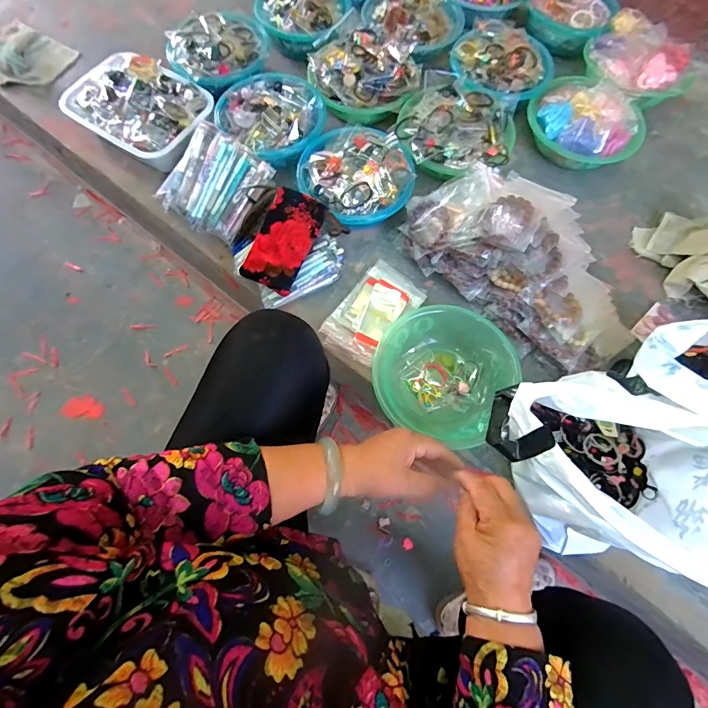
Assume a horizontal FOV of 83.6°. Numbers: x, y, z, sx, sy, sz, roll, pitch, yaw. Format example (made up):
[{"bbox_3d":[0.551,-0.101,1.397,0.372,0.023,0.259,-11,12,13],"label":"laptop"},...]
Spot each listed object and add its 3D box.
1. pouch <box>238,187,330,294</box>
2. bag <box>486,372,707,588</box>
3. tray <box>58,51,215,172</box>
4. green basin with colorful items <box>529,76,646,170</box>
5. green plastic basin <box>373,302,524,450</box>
[{"bbox_3d":[-0.123,-0.199,0.697,0.091,0.022,0.173,25,85,-4],"label":"pouch"},{"bbox_3d":[0.368,0.136,0.574,0.265,0.204,0.288,-33,75,-12],"label":"bag"},{"bbox_3d":[-0.449,-0.514,0.846,0.287,0.077,0.202,30,73,8],"label":"tray"},{"bbox_3d":[0.486,-0.491,0.846,0.202,0.100,0.218,1,71,-2],"label":"green basin with colorful items"},{"bbox_3d":[0.145,0.035,0.677,0.219,0.062,0.239,1,71,-2],"label":"green plastic basin"}]

